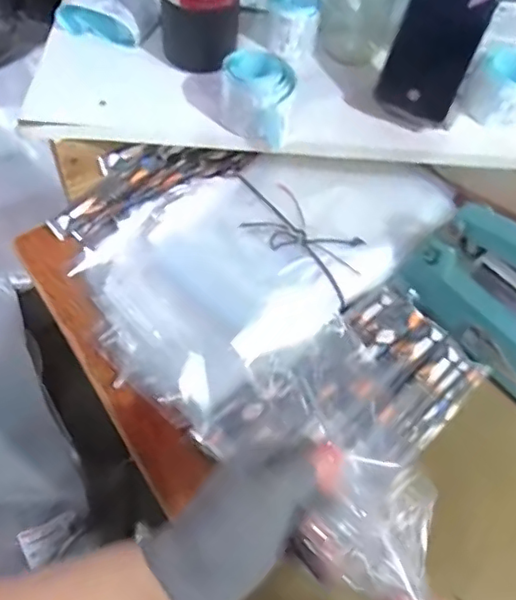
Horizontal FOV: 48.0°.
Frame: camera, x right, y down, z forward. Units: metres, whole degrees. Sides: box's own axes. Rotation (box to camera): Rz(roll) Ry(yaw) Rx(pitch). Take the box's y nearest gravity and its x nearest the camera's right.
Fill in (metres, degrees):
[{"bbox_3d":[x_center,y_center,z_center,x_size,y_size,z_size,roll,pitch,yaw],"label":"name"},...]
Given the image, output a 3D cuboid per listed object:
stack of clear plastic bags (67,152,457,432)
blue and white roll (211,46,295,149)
[{"bbox_3d":[0.012,-0.065,0.621,0.406,0.057,0.233,-34,65,-24],"label":"stack of clear plastic bags"},{"bbox_3d":[-0.006,-0.199,0.571,0.073,0.058,0.076,2,56,-3],"label":"blue and white roll"}]

